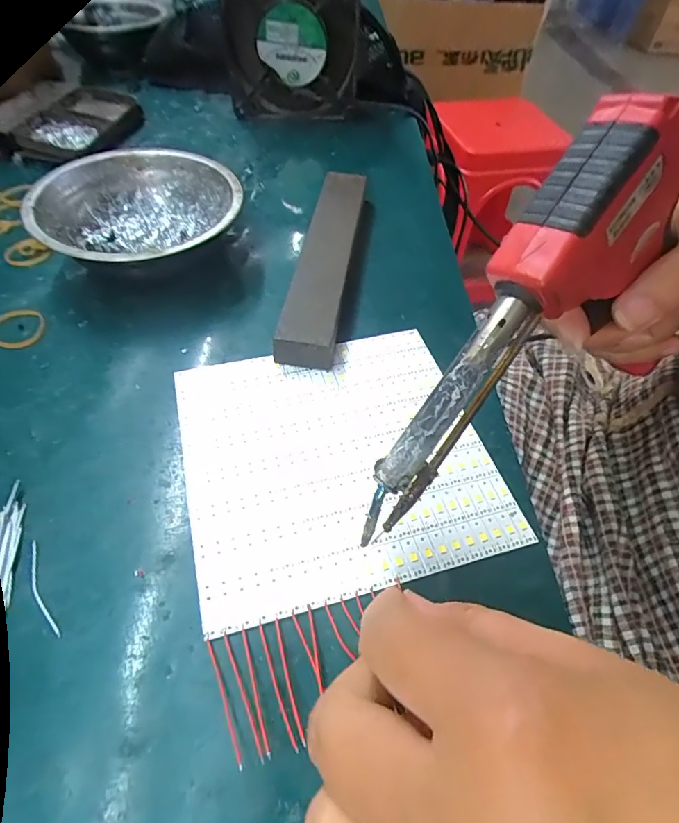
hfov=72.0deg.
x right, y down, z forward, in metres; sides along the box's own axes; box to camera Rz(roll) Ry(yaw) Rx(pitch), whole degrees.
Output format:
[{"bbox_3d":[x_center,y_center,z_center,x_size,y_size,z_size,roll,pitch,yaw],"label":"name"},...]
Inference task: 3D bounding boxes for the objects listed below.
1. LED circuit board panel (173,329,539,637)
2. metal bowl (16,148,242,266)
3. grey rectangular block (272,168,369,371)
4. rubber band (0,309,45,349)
[{"bbox_3d":[-0.002,0.018,0.228,0.140,0.004,0.136,-12,54,-12],"label":"LED circuit board panel"},{"bbox_3d":[-0.127,-0.122,0.306,0.122,0.046,0.122,1,52,-2],"label":"metal bowl"},{"bbox_3d":[-0.008,-0.099,0.306,0.032,0.026,0.186,8,52,3],"label":"grey rectangular block"},{"bbox_3d":[-0.185,-0.047,0.268,0.030,0.005,0.031,-35,61,-26],"label":"rubber band"}]

